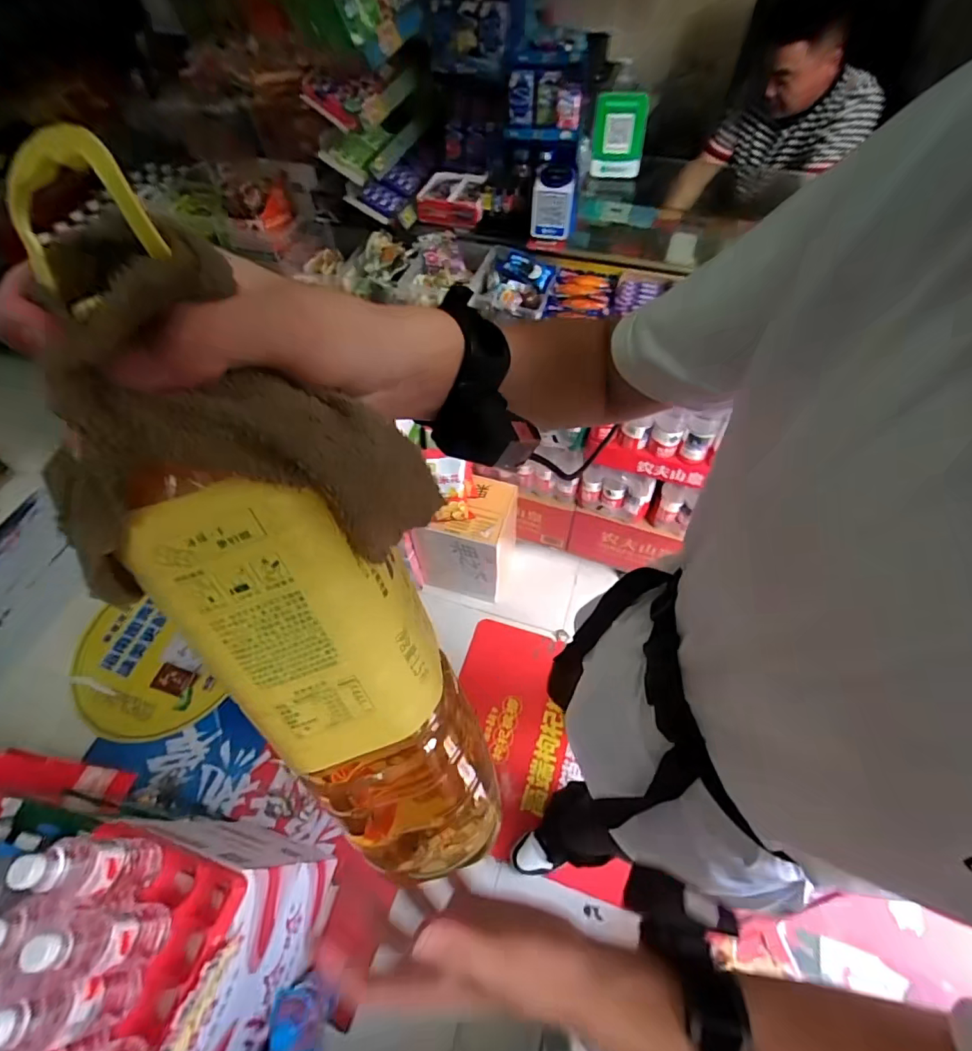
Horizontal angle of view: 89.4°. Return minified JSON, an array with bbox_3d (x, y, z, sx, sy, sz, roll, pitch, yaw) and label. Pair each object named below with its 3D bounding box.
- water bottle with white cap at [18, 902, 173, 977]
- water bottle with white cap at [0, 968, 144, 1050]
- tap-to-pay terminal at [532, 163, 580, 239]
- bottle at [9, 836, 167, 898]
[{"bbox_3d":[-0.475,0.519,0.614,0.068,0.229,0.072,-6,57,-1],"label":"water bottle with white cap"},{"bbox_3d":[-0.487,0.572,0.579,0.062,0.225,0.060,-14,57,-6],"label":"water bottle with white cap"},{"bbox_3d":[0.142,-0.682,1.031,0.091,0.104,0.092,3,57,5],"label":"tap-to-pay terminal"},{"bbox_3d":[-0.509,0.447,0.643,0.055,0.194,0.064,-1,57,2],"label":"bottle"}]

